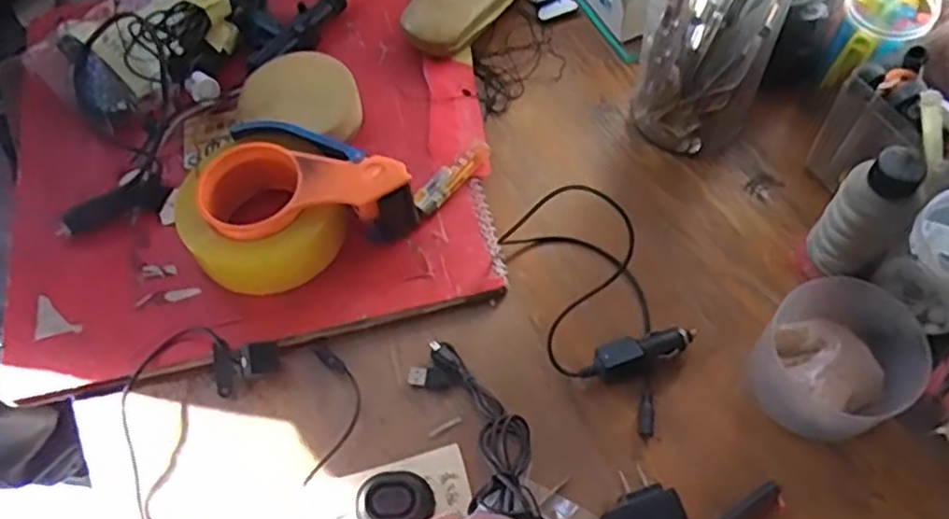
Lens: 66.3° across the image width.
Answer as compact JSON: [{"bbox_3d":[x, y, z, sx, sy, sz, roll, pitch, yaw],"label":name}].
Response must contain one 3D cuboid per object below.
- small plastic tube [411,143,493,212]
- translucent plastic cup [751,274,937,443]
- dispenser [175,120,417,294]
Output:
[{"bbox_3d":[-0.017,-0.069,0.597,0.019,0.012,0.086,37,67,21],"label":"small plastic tube"},{"bbox_3d":[0.245,0.070,0.495,0.093,0.057,0.098,-1,59,1],"label":"translucent plastic cup"},{"bbox_3d":[-0.142,-0.048,0.562,0.167,0.064,0.117,-23,61,-12],"label":"dispenser"}]

